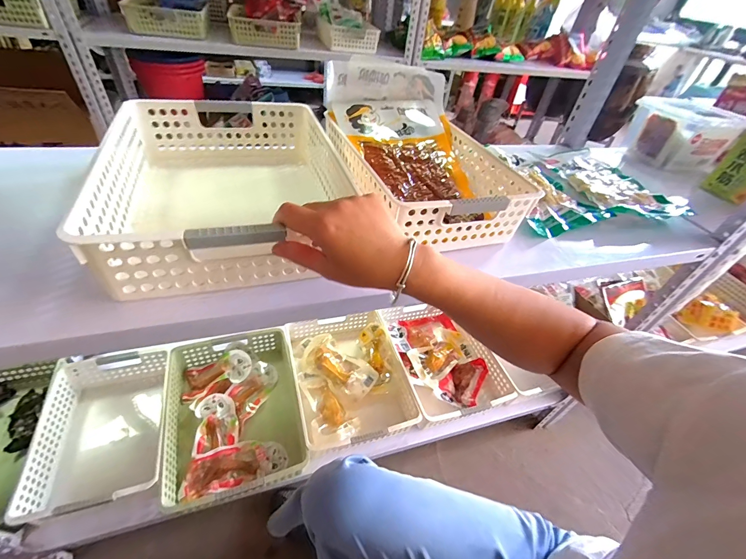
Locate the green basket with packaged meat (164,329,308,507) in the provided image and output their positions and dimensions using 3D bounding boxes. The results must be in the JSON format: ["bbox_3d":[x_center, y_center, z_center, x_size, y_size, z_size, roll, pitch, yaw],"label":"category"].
[{"bbox_3d":[-0.301,0.304,0.754,0.261,0.126,0.334,-10,46,-18],"label":"green basket with packaged meat"}]

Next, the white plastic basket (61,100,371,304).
[{"bbox_3d":[-0.168,-0.121,0.432,0.267,0.102,0.346,-11,46,-19],"label":"white plastic basket"}]

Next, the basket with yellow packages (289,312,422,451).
[{"bbox_3d":[-0.063,0.243,0.841,0.254,0.085,0.339,-9,46,-17],"label":"basket with yellow packages"}]

